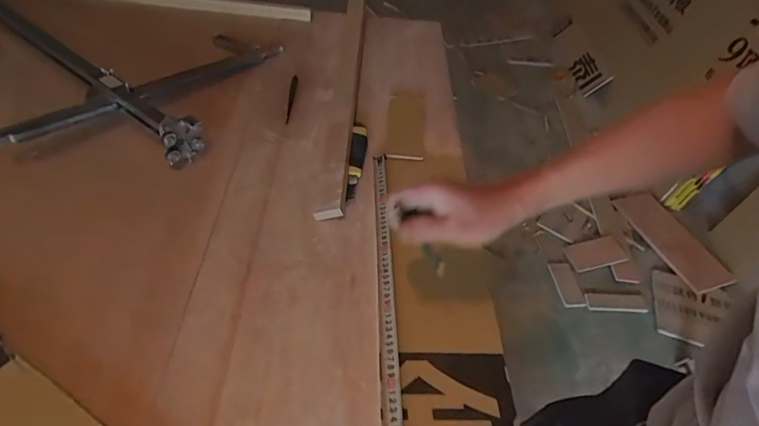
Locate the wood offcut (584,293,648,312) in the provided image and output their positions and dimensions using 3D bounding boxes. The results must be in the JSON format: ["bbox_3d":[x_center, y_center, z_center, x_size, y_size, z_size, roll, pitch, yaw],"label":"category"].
[{"bbox_3d":[0.815,0.309,1.594,0.209,0.011,0.066,5,48,-3],"label":"wood offcut"}]

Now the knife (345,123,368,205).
[{"bbox_3d":[-0.038,-0.090,0.796,0.027,0.026,0.183,5,48,-3],"label":"knife"}]

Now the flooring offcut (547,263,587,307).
[{"bbox_3d":[0.661,0.248,1.621,0.083,0.019,0.164,-2,49,-9],"label":"flooring offcut"}]

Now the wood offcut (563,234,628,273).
[{"bbox_3d":[0.795,0.149,1.701,0.224,0.010,0.108,-12,68,-11],"label":"wood offcut"}]

